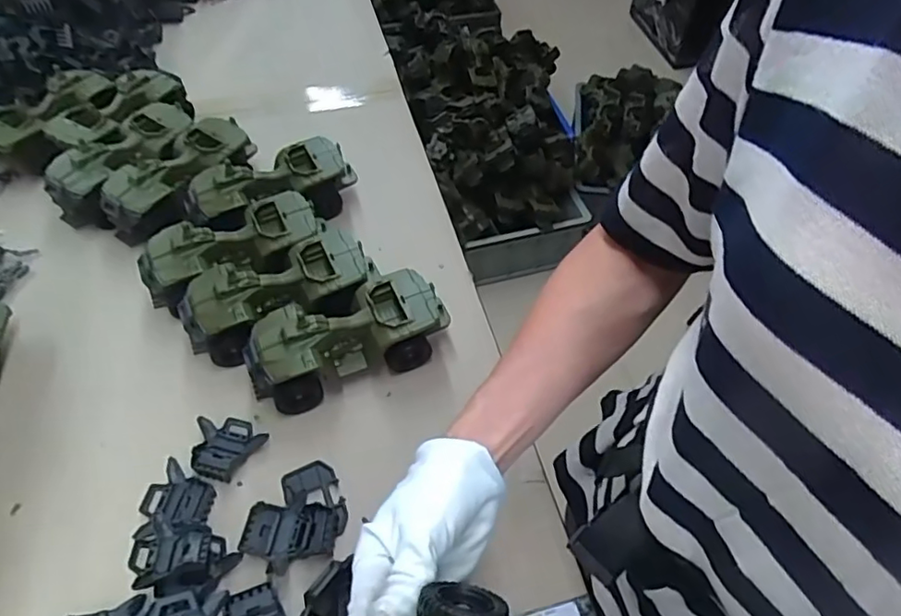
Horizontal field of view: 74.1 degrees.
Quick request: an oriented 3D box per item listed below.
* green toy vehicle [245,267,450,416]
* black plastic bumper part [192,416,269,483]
[{"bbox_3d":[-0.100,0.028,0.582,0.196,0.077,0.086,-20,56,-15],"label":"green toy vehicle"},{"bbox_3d":[-0.211,0.124,0.546,0.061,0.016,0.059,29,58,19],"label":"black plastic bumper part"}]

